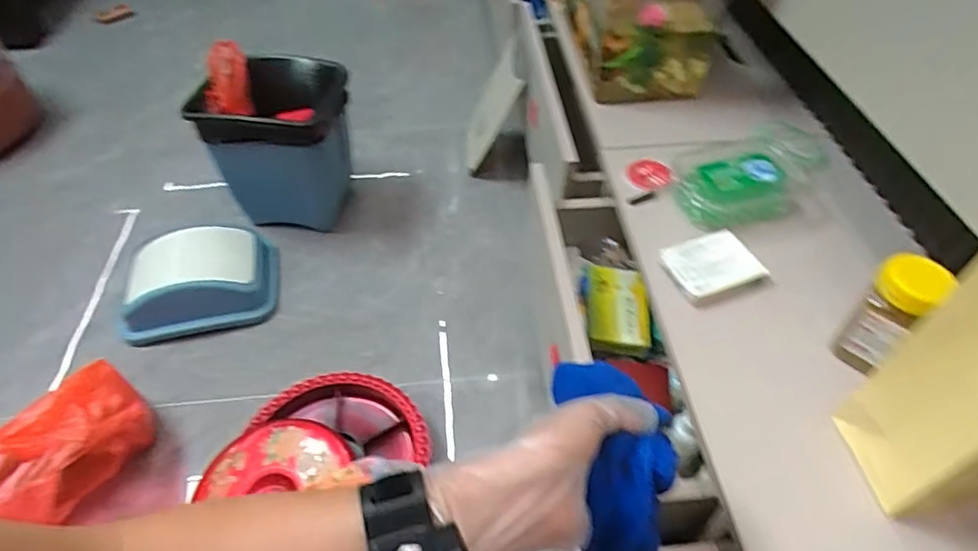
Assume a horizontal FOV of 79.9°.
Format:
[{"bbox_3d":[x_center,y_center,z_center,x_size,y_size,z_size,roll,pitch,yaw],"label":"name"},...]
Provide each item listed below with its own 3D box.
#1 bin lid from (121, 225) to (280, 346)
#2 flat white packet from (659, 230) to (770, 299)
[{"bbox_3d":[-0.525,0.015,1.069,0.269,0.106,0.187,-12,49,-10],"label":"bin lid"},{"bbox_3d":[0.255,-0.016,0.686,0.107,0.019,0.083,-13,51,-14],"label":"flat white packet"}]

